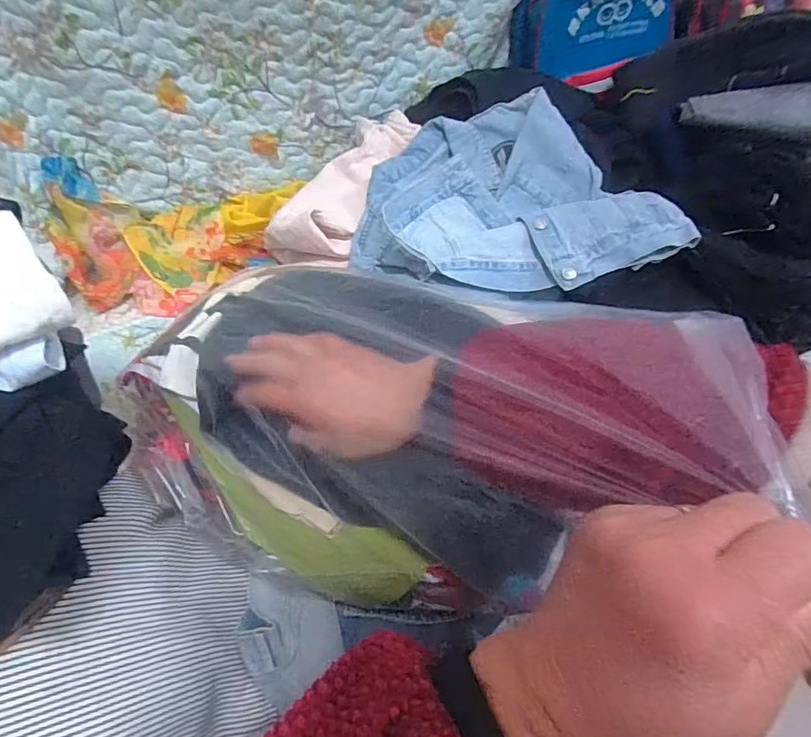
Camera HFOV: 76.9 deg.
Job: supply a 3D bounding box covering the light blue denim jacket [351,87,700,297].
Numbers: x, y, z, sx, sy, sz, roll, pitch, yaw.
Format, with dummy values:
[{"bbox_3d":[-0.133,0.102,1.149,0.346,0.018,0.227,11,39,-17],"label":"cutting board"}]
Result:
[{"bbox_3d":[0.140,-0.221,0.695,0.405,0.123,0.265,-2,54,-6],"label":"light blue denim jacket"}]

